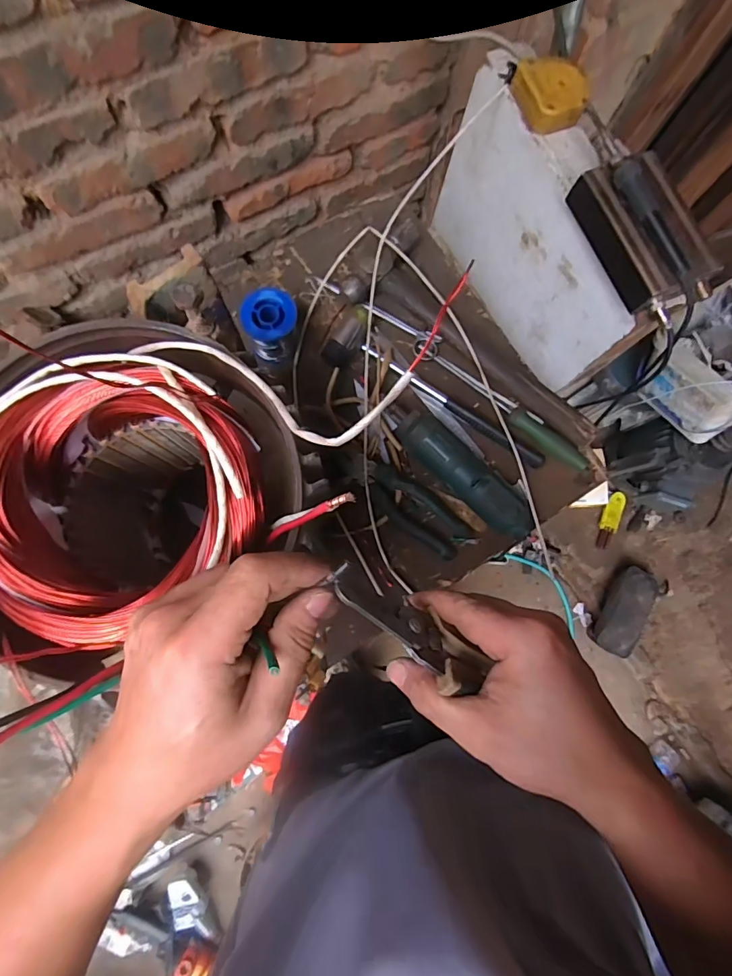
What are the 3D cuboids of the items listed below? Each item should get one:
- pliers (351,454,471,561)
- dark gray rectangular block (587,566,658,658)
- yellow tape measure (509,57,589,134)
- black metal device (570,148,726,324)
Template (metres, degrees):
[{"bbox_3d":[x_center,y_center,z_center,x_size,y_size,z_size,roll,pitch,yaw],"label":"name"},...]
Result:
[{"bbox_3d":[0.047,0.018,0.534,0.159,0.026,0.047,38,81,3],"label":"pliers"},{"bbox_3d":[0.731,0.342,1.276,0.135,0.073,0.248,30,80,2],"label":"dark gray rectangular block"},{"bbox_3d":[0.201,-0.427,0.495,0.066,0.030,0.071,-17,82,-6],"label":"yellow tape measure"},{"bbox_3d":[0.282,-0.250,0.455,0.083,0.050,0.165,-23,83,-7],"label":"black metal device"}]

